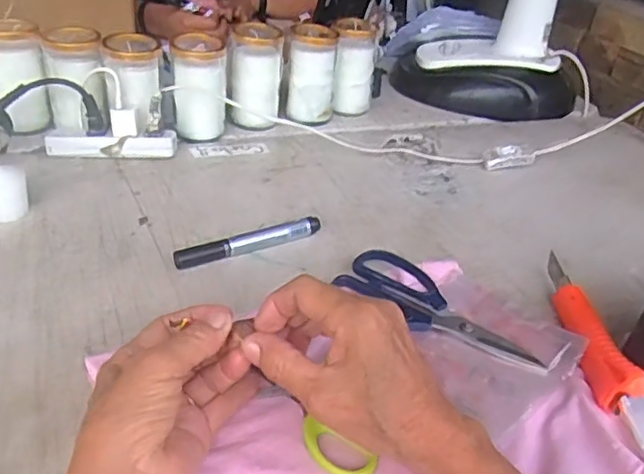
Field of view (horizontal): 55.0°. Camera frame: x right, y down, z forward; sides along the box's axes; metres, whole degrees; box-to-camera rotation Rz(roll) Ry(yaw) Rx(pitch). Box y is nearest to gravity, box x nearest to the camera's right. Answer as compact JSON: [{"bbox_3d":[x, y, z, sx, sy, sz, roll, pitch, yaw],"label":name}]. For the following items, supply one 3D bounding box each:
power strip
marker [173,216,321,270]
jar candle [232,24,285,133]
[{"bbox_3d":[-0.231,-0.104,0.685,0.136,0.021,0.039,1,32,-9],"label":"power strip"},{"bbox_3d":[-0.061,0.005,0.536,0.135,0.019,0.014,-14,37,-30],"label":"marker"},{"bbox_3d":[-0.080,-0.202,0.773,0.059,0.116,0.055,3,31,-5],"label":"jar candle"}]

